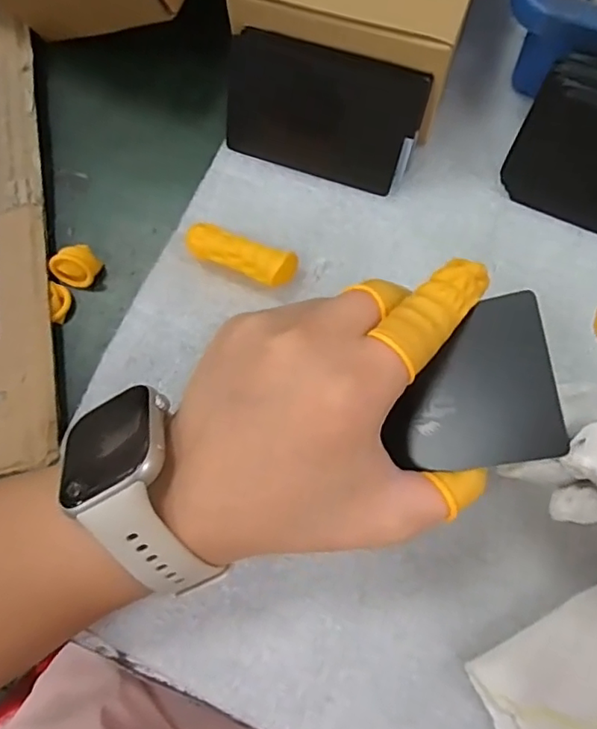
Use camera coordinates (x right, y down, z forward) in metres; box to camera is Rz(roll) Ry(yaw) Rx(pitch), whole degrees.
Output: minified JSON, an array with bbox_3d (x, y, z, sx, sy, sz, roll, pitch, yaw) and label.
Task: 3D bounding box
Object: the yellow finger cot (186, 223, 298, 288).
[{"bbox_3d":[-0.026,-0.050,0.261,0.051,0.018,0.017,23,79,6],"label":"yellow finger cot"}]

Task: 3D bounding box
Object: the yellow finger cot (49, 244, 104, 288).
[{"bbox_3d":[-0.105,-0.047,0.267,0.017,0.011,0.019,34,81,8],"label":"yellow finger cot"}]

